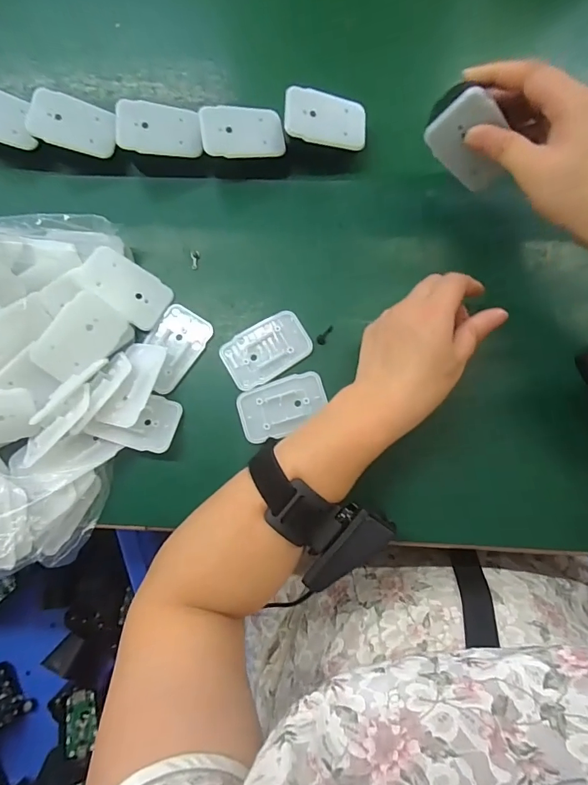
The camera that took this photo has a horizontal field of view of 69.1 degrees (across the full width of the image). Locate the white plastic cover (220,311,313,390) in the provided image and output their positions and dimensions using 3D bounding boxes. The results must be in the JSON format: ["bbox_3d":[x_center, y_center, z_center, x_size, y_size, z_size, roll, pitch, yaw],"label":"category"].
[{"bbox_3d":[-0.023,-0.035,0.348,0.069,0.006,0.045,-32,81,0],"label":"white plastic cover"}]

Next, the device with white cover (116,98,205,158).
[{"bbox_3d":[-0.113,-0.222,0.358,0.067,0.008,0.045,-1,85,-16],"label":"device with white cover"}]

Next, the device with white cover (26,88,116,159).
[{"bbox_3d":[-0.187,-0.228,0.364,0.066,0.004,0.044,10,85,-20],"label":"device with white cover"}]

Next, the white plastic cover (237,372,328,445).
[{"bbox_3d":[-0.009,0.011,0.340,0.070,0.005,0.042,-21,81,2],"label":"white plastic cover"}]

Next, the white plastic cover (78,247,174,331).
[{"bbox_3d":[-0.135,-0.084,0.343,0.067,0.004,0.041,36,71,-16],"label":"white plastic cover"}]

